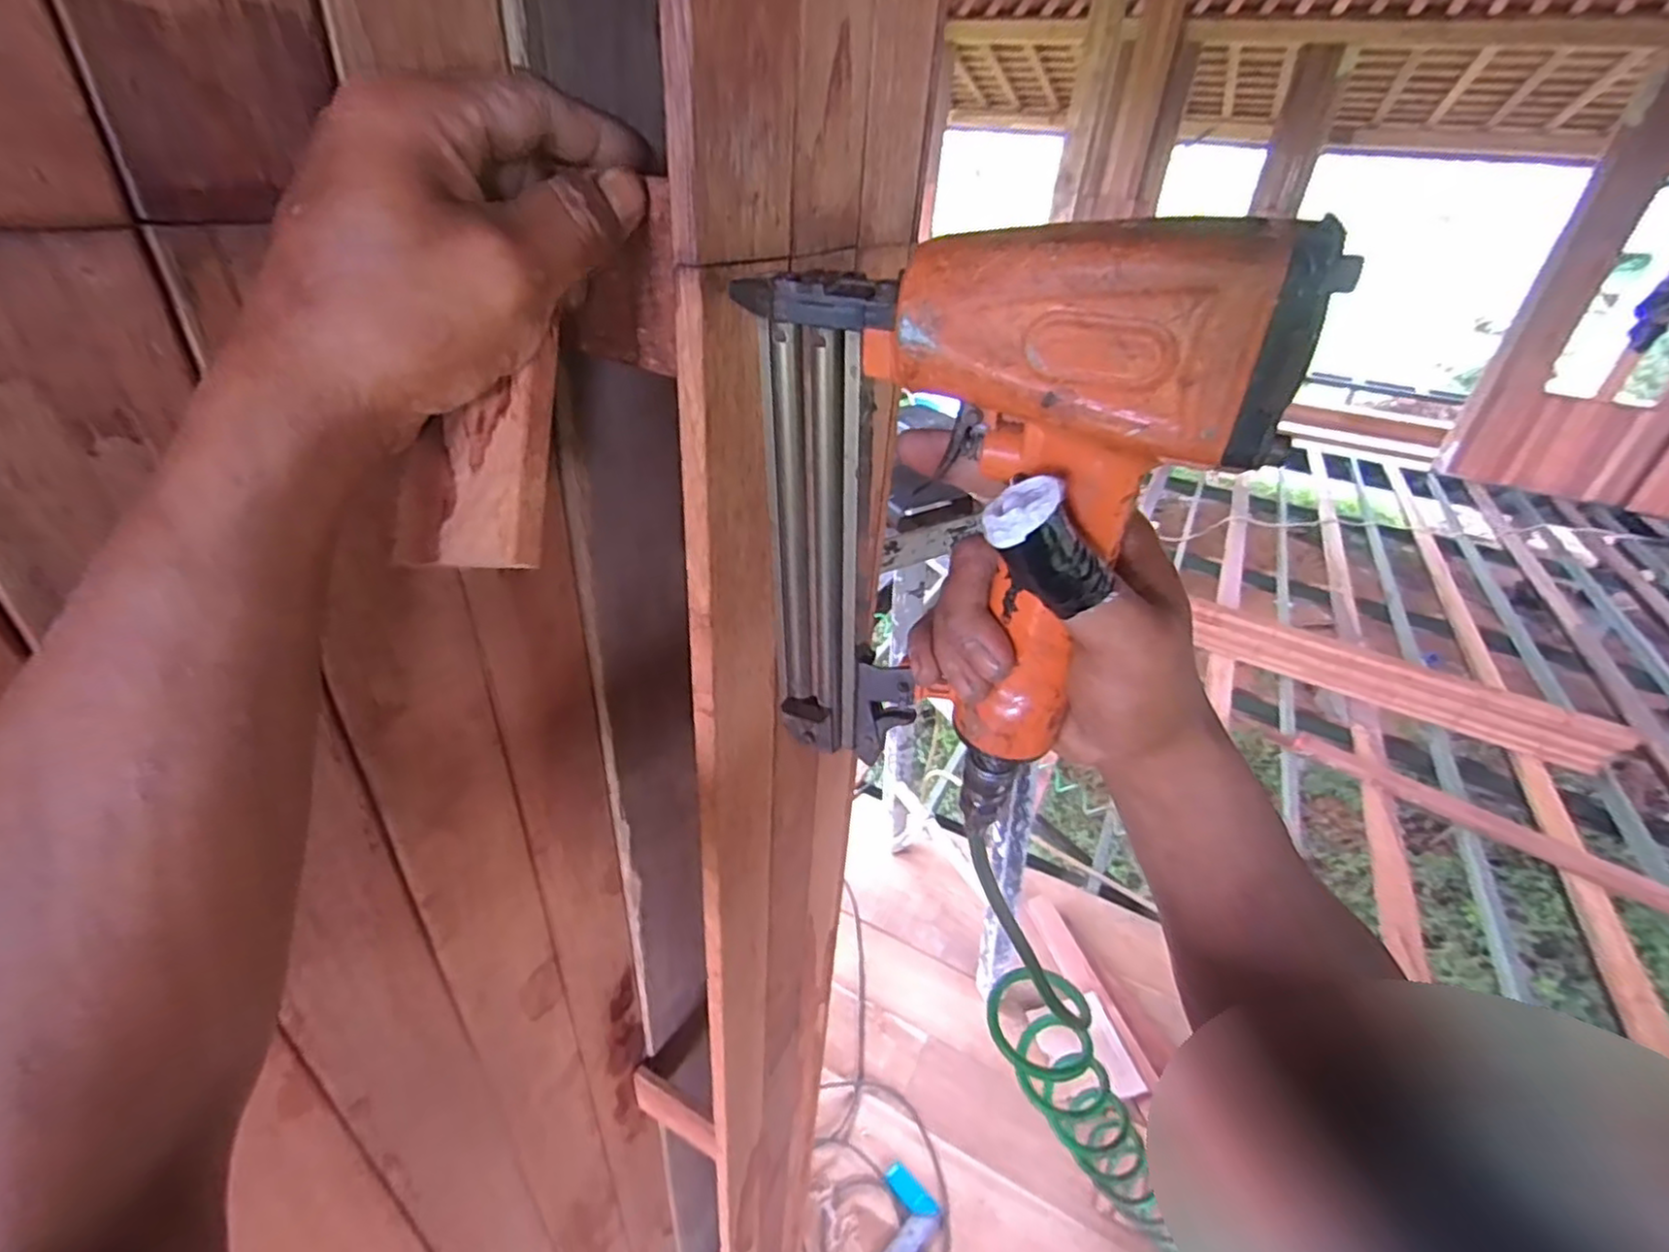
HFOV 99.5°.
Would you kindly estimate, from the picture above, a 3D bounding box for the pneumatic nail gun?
[{"bbox_3d":[0.040,-0.022,0.251,0.160,0.218,0.043,23,37,25],"label":"pneumatic nail gun"}]

